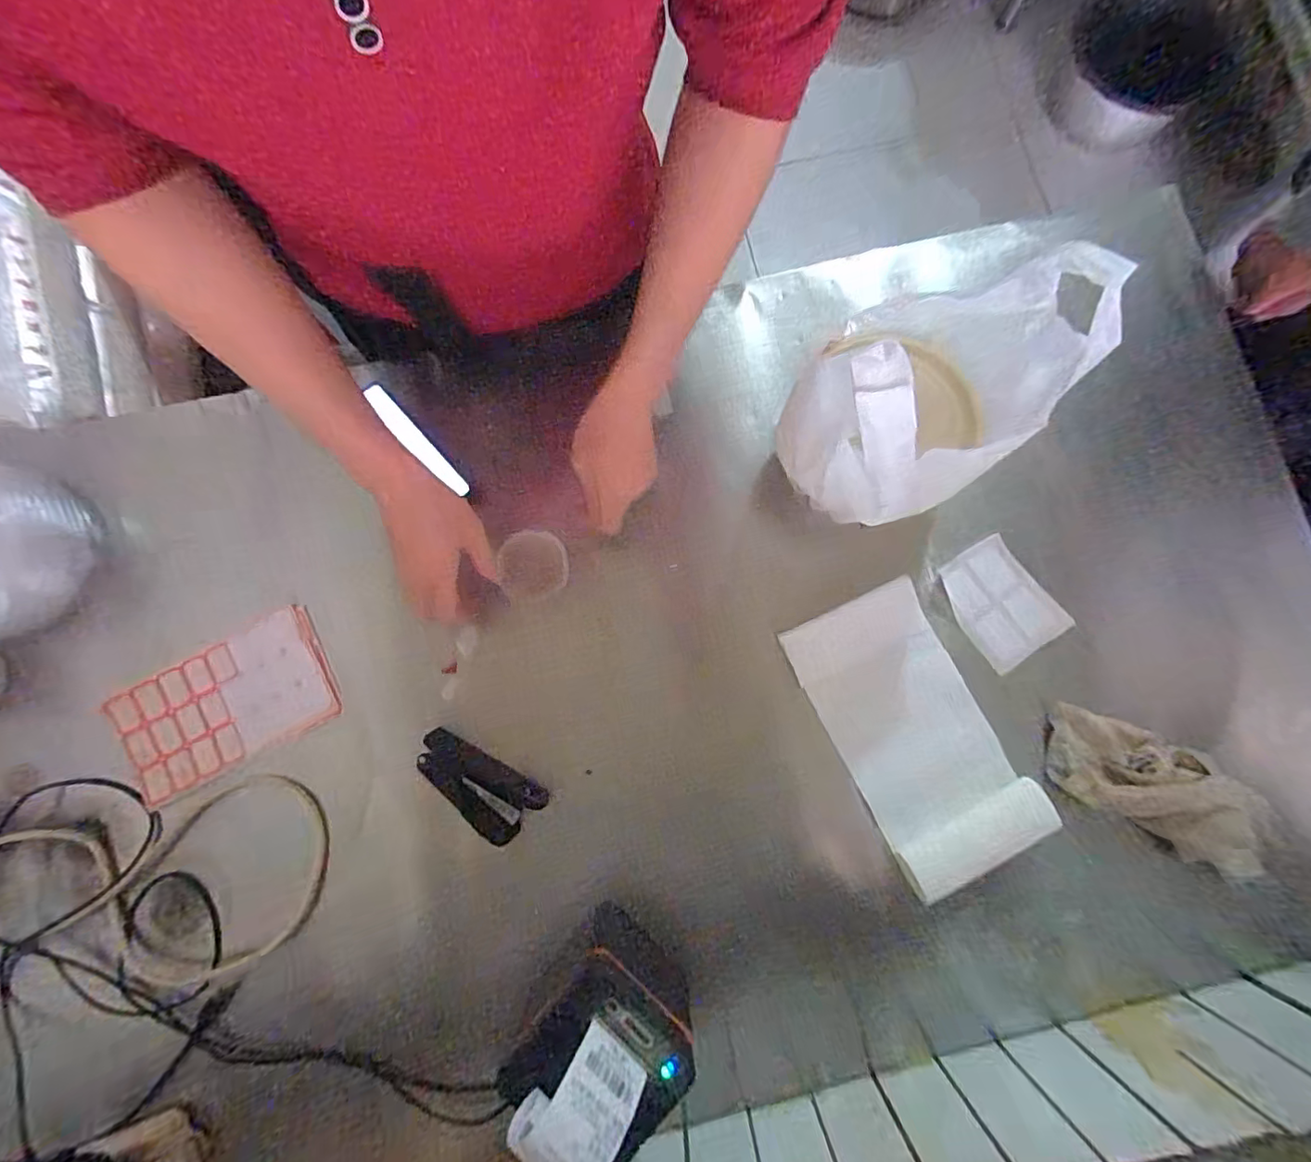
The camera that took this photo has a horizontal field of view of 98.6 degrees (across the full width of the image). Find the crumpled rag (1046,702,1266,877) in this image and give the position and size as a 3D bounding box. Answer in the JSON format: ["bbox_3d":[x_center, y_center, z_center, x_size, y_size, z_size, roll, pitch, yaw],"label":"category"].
[{"bbox_3d":[0.487,0.202,0.541,0.212,0.031,0.087,30,82,3],"label":"crumpled rag"}]

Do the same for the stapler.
[{"bbox_3d":[-0.169,0.190,0.541,0.122,0.028,0.061,44,83,5],"label":"stapler"}]

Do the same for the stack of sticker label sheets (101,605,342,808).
[{"bbox_3d":[-0.432,0.123,0.563,0.204,0.013,0.120,-27,84,-5],"label":"stack of sticker label sheets"}]

